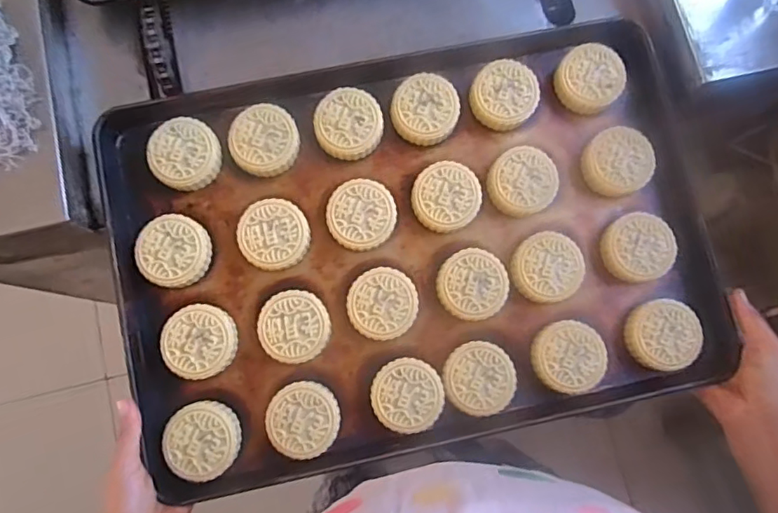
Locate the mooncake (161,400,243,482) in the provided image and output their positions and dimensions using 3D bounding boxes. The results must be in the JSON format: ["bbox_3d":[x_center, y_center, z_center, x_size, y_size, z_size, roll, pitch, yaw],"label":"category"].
[{"bbox_3d":[-0.182,0.178,0.520,0.067,0.028,0.070,-4,71,-1],"label":"mooncake"}]

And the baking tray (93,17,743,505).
[{"bbox_3d":[0.024,-0.016,0.558,0.581,0.034,0.407,-11,83,-3],"label":"baking tray"}]

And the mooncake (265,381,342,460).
[{"bbox_3d":[-0.084,0.161,0.528,0.067,0.027,0.069,0,71,0],"label":"mooncake"}]

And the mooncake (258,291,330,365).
[{"bbox_3d":[-0.095,0.071,0.541,0.070,0.021,0.070,0,85,-4],"label":"mooncake"}]

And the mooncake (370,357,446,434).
[{"bbox_3d":[0.018,0.139,0.535,0.069,0.023,0.068,0,71,0],"label":"mooncake"}]

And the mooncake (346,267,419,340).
[{"bbox_3d":[-0.006,0.048,0.543,0.068,0.023,0.067,0,71,0],"label":"mooncake"}]

